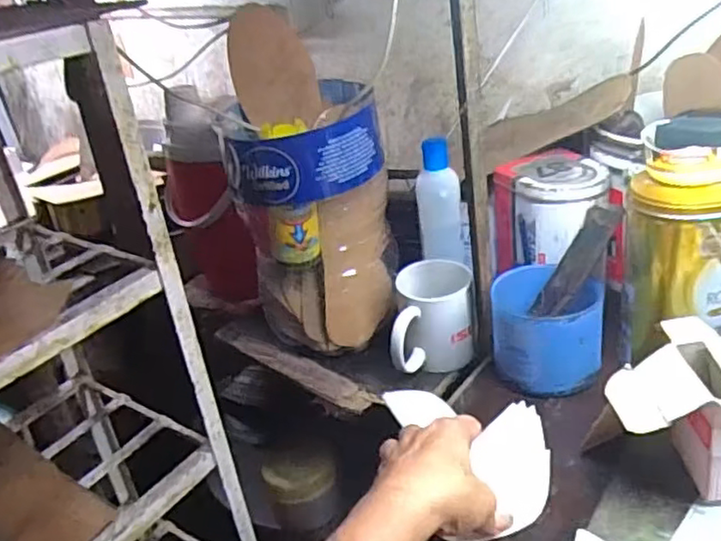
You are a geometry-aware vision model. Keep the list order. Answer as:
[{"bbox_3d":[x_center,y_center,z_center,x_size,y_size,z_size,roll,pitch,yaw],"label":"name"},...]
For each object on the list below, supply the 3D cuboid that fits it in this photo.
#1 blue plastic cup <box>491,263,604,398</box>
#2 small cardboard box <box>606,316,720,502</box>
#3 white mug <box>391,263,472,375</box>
[{"bbox_3d":[0.177,0.053,0.625,0.098,0.085,0.096,-6,29,3],"label":"blue plastic cup"},{"bbox_3d":[0.241,0.107,0.497,0.102,0.107,0.098,3,30,19],"label":"small cardboard box"},{"bbox_3d":[0.080,0.052,0.703,0.081,0.085,0.117,-1,29,12],"label":"white mug"}]

